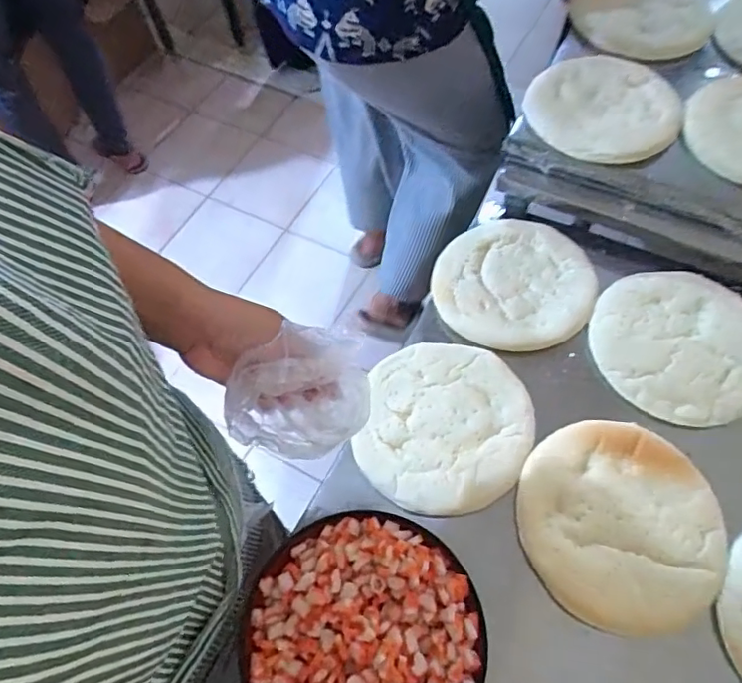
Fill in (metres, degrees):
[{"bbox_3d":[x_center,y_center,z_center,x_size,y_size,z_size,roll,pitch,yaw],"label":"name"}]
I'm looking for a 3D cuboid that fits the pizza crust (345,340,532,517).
[{"bbox_3d":[0.082,0.092,0.630,0.180,0.024,0.192,12,63,10],"label":"pizza crust"}]

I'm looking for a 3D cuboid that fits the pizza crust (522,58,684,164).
[{"bbox_3d":[0.310,-0.318,0.758,0.191,0.014,0.187,6,62,7],"label":"pizza crust"}]

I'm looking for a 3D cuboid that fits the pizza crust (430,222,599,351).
[{"bbox_3d":[0.182,-0.078,0.720,0.194,0.024,0.189,-2,61,3],"label":"pizza crust"}]

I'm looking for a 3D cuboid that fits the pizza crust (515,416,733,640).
[{"bbox_3d":[0.251,0.178,0.564,0.194,0.008,0.196,-2,61,3],"label":"pizza crust"}]

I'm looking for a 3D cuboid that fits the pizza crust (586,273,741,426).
[{"bbox_3d":[0.360,0.002,0.656,0.191,0.017,0.190,-2,61,3],"label":"pizza crust"}]

